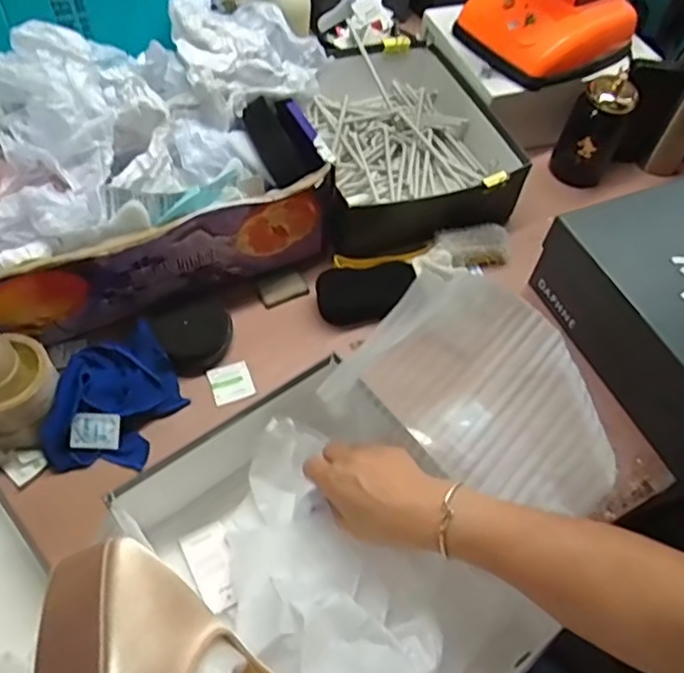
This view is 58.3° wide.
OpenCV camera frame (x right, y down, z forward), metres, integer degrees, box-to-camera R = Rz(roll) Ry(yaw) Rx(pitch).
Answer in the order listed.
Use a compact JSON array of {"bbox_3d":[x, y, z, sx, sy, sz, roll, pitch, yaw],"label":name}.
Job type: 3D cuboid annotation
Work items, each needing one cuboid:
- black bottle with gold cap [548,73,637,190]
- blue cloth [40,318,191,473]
[{"bbox_3d":[0.349,-0.282,0.853,0.078,0.155,0.070,26,58,12],"label":"black bottle with gold cap"},{"bbox_3d":[-0.233,0.065,0.633,0.113,0.052,0.163,23,58,10],"label":"blue cloth"}]

